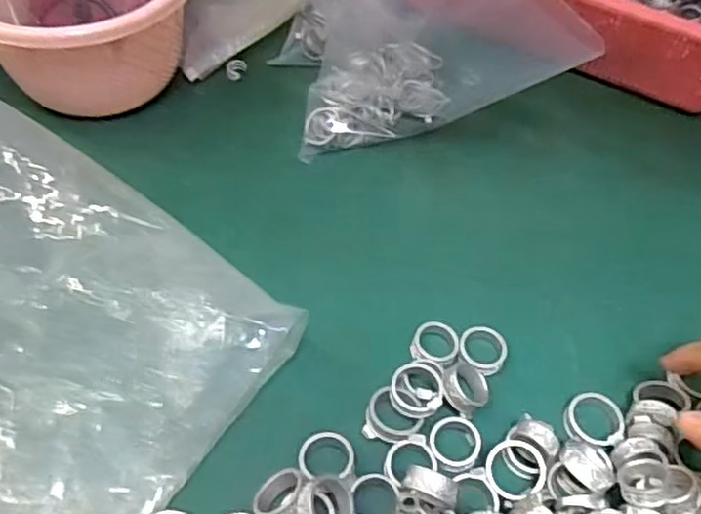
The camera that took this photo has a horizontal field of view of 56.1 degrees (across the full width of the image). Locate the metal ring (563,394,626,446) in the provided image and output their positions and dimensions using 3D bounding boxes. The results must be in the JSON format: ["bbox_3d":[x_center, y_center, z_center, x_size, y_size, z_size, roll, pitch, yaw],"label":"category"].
[{"bbox_3d":[0.122,0.082,0.330,0.028,0.009,0.028,2,52,-2],"label":"metal ring"}]

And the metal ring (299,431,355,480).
[{"bbox_3d":[-0.011,0.093,0.309,0.025,0.010,0.024,2,52,-2],"label":"metal ring"}]

